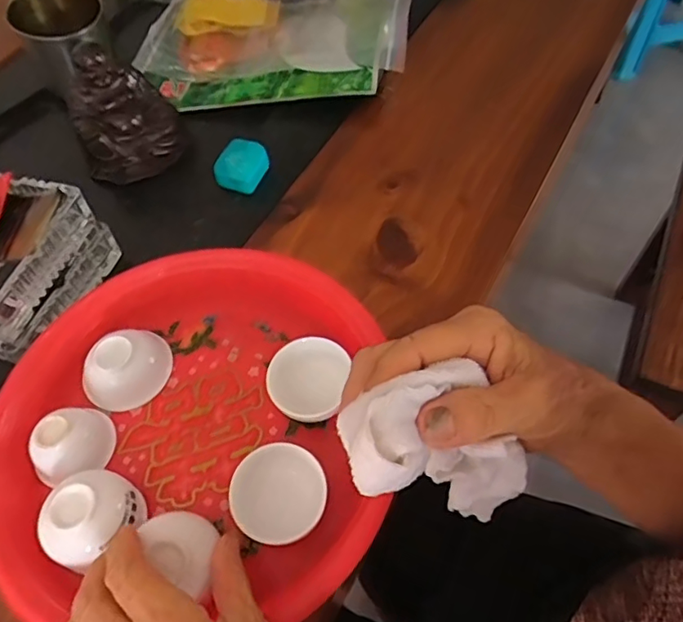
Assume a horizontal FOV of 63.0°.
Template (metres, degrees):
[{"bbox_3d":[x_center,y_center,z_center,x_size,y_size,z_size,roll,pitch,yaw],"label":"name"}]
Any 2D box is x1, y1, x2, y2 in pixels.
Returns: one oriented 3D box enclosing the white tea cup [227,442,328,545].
[{"bbox_3d":[-0.035,0.108,0.323,0.053,0.028,0.053,-2,59,3],"label":"white tea cup"}]

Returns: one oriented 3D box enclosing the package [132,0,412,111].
[{"bbox_3d":[-0.066,-0.285,0.570,0.267,0.033,0.184,5,60,7],"label":"package"}]

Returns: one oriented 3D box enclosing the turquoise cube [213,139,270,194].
[{"bbox_3d":[-0.087,-0.127,0.490,0.038,0.022,0.046,17,62,14],"label":"turquoise cube"}]

